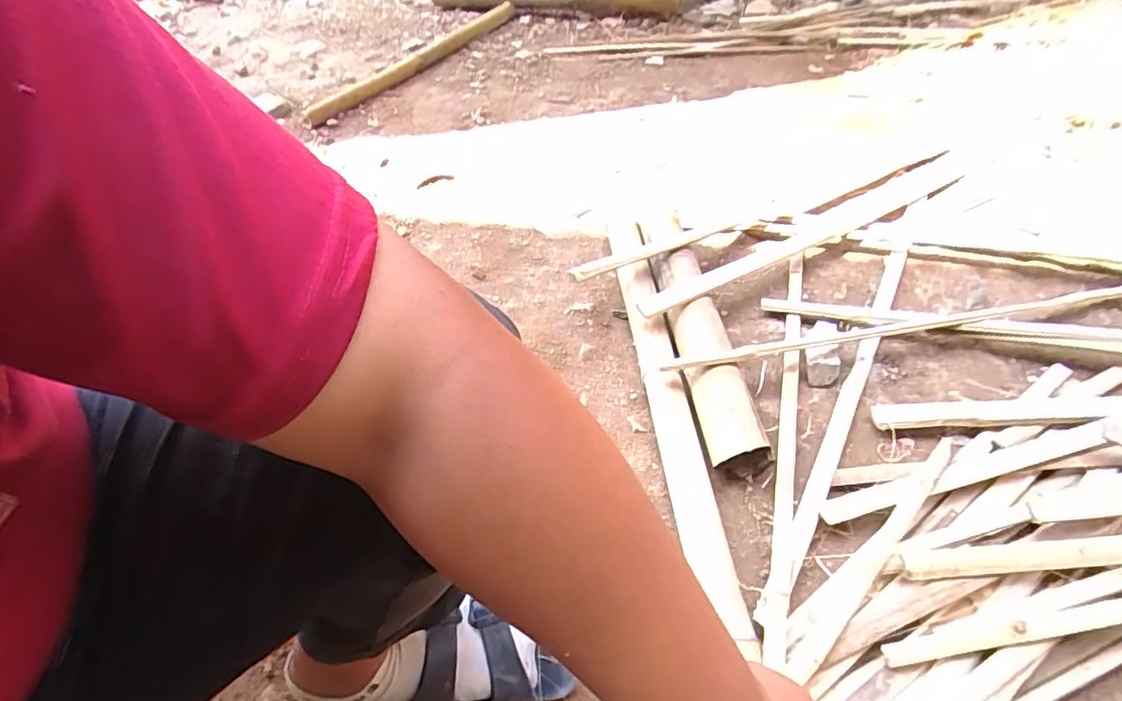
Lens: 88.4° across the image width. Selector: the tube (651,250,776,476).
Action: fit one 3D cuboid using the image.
[{"bbox_3d":[0.189,0.004,0.789,0.078,0.074,0.362,-7,48,-2],"label":"tube"}]

